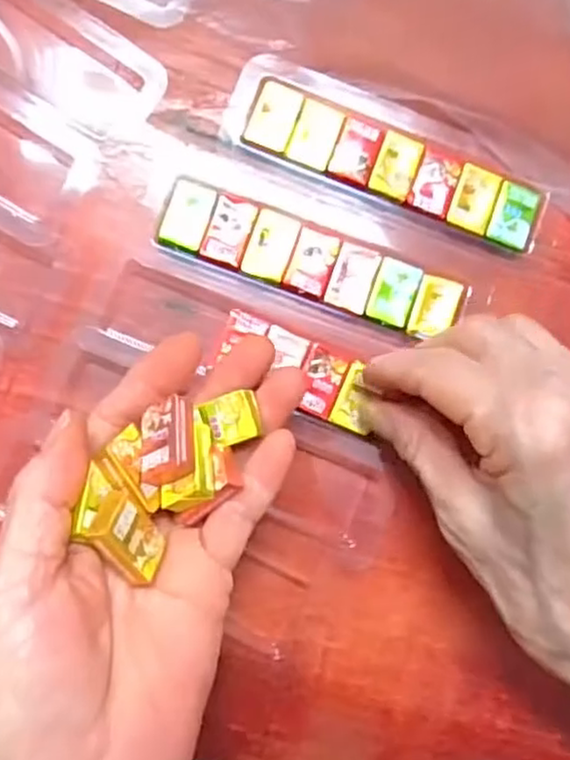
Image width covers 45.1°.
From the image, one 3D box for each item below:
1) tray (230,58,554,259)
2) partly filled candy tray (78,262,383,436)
[{"bbox_3d":[0.042,-0.090,0.274,0.131,0.006,0.037,21,85,-2],"label":"tray"},{"bbox_3d":[-0.019,-0.013,0.264,0.109,0.007,0.033,19,85,2],"label":"partly filled candy tray"}]

